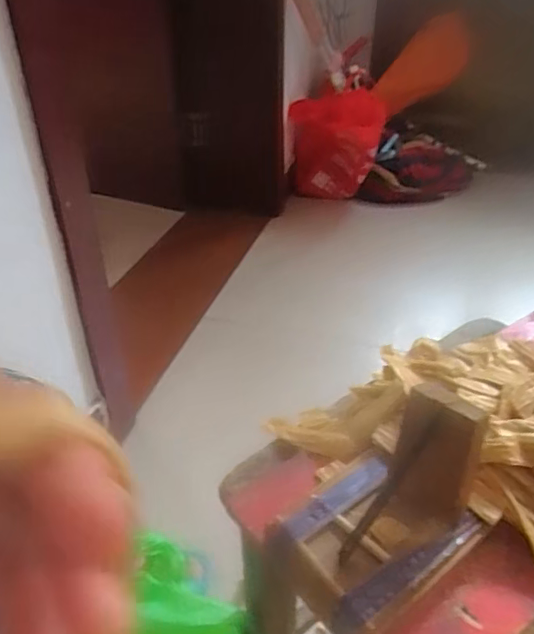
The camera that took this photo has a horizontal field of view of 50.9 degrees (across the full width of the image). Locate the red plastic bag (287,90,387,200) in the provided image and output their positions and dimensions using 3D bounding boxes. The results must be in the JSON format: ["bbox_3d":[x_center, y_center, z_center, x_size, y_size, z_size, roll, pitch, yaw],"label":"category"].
[{"bbox_3d":[0.226,-0.564,1.885,0.289,0.355,0.134,7,36,9],"label":"red plastic bag"}]

